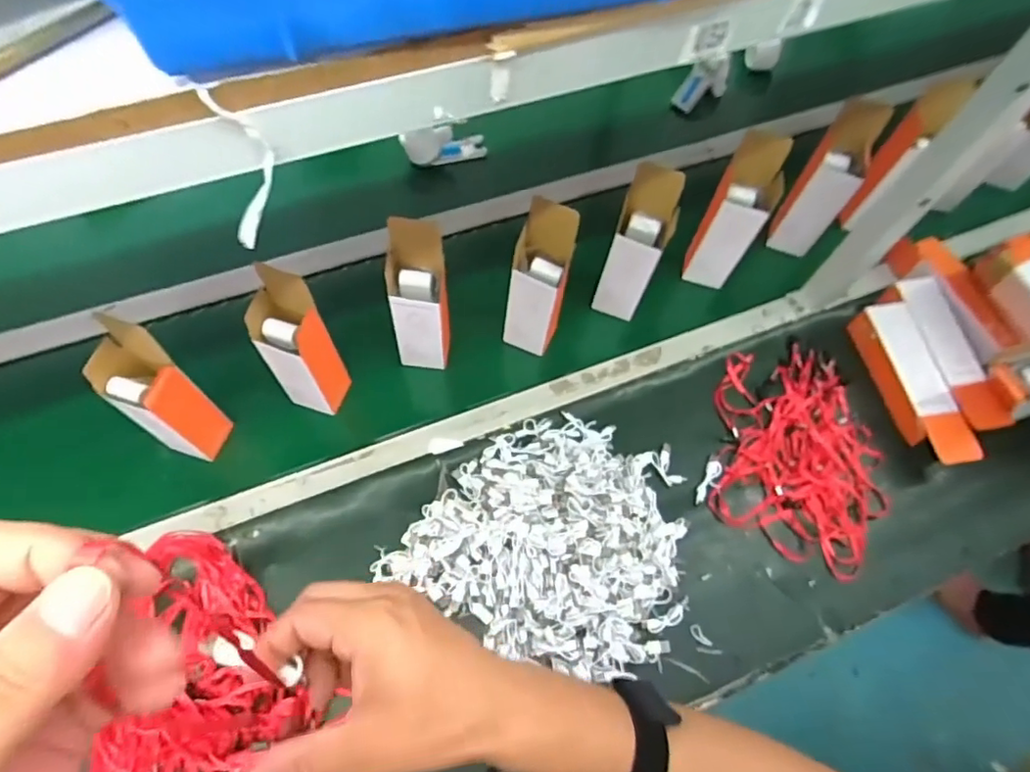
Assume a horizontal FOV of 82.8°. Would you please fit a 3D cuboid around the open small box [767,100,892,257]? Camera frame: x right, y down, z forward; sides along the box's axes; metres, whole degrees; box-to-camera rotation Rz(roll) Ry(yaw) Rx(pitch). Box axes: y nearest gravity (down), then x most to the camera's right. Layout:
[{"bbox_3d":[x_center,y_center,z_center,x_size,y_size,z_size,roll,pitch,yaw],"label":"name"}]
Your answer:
[{"bbox_3d":[0.467,-0.309,0.886,0.083,0.233,0.076,30,66,11],"label":"open small box"}]

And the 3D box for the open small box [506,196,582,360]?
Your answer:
[{"bbox_3d":[0.032,-0.129,0.783,0.074,0.241,0.076,17,65,5],"label":"open small box"}]

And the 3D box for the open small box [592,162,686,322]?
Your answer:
[{"bbox_3d":[0.169,-0.190,0.811,0.078,0.232,0.070,18,65,5],"label":"open small box"}]

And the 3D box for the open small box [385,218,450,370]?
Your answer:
[{"bbox_3d":[-0.121,-0.108,0.748,0.073,0.201,0.080,0,65,-3],"label":"open small box"}]

